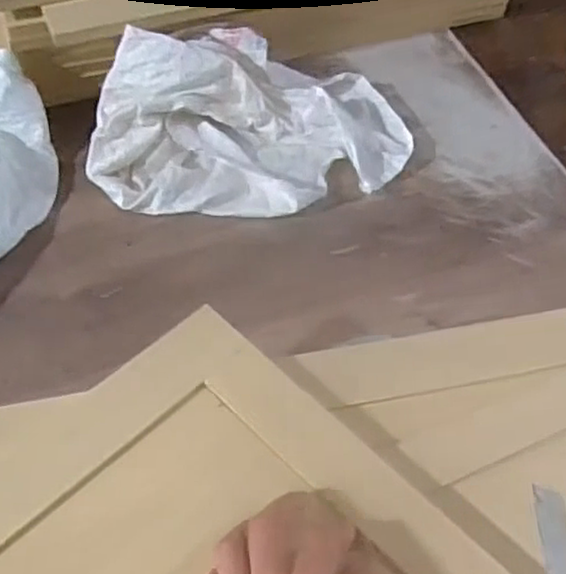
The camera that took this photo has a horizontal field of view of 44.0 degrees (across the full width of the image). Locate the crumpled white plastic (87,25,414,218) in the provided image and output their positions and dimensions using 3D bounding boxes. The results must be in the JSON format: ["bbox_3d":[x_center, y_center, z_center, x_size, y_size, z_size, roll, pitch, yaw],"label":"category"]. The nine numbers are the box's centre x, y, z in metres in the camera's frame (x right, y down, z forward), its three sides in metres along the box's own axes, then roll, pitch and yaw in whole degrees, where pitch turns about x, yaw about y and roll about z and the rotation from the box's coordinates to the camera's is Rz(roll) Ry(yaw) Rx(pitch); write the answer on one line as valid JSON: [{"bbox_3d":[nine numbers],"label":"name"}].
[{"bbox_3d":[-0.029,-0.181,0.742,0.346,0.088,0.192,-1,55,-4],"label":"crumpled white plastic"}]

